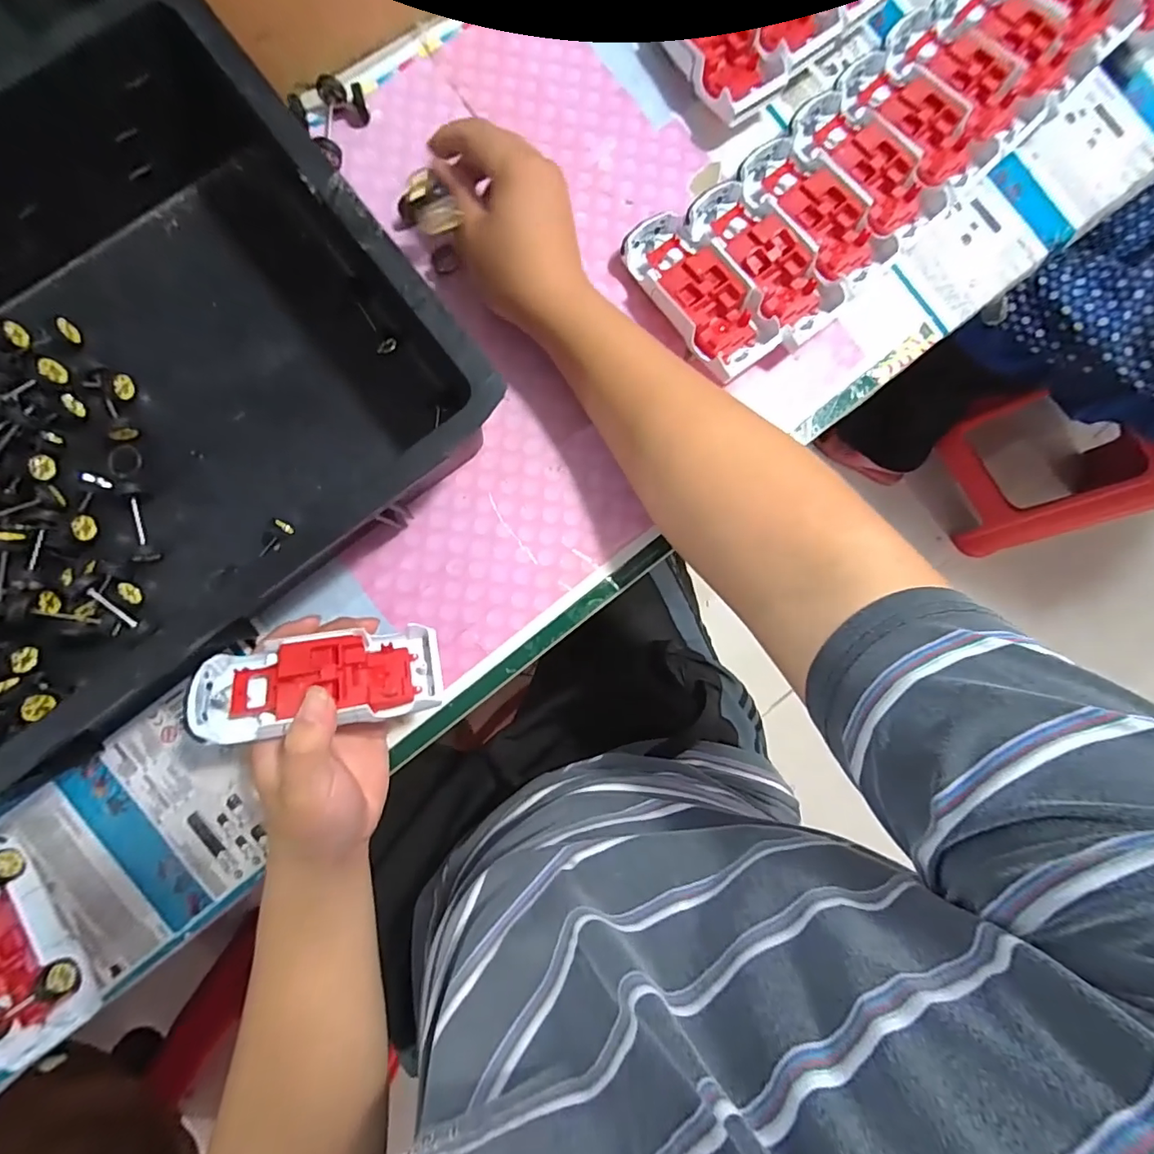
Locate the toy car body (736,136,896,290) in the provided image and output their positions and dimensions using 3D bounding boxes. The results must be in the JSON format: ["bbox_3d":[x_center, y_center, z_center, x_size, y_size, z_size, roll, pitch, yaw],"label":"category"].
[{"bbox_3d":[0.175,-0.271,0.379,0.054,0.029,0.125,-37,87,-5],"label":"toy car body"}]

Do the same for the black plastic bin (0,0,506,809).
[{"bbox_3d":[-0.305,-0.084,0.315,0.456,0.098,0.306,-40,90,-4],"label":"black plastic bin"}]

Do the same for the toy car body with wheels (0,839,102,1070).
[{"bbox_3d":[-0.356,0.231,0.322,0.061,0.038,0.132,-34,87,-4],"label":"toy car body with wheels"}]

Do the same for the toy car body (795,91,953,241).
[{"bbox_3d":[0.214,-0.308,0.385,0.051,0.029,0.125,-39,87,-5],"label":"toy car body"}]

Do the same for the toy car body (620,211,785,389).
[{"bbox_3d":[0.086,-0.206,0.374,0.053,0.031,0.131,-35,87,-5],"label":"toy car body"}]

